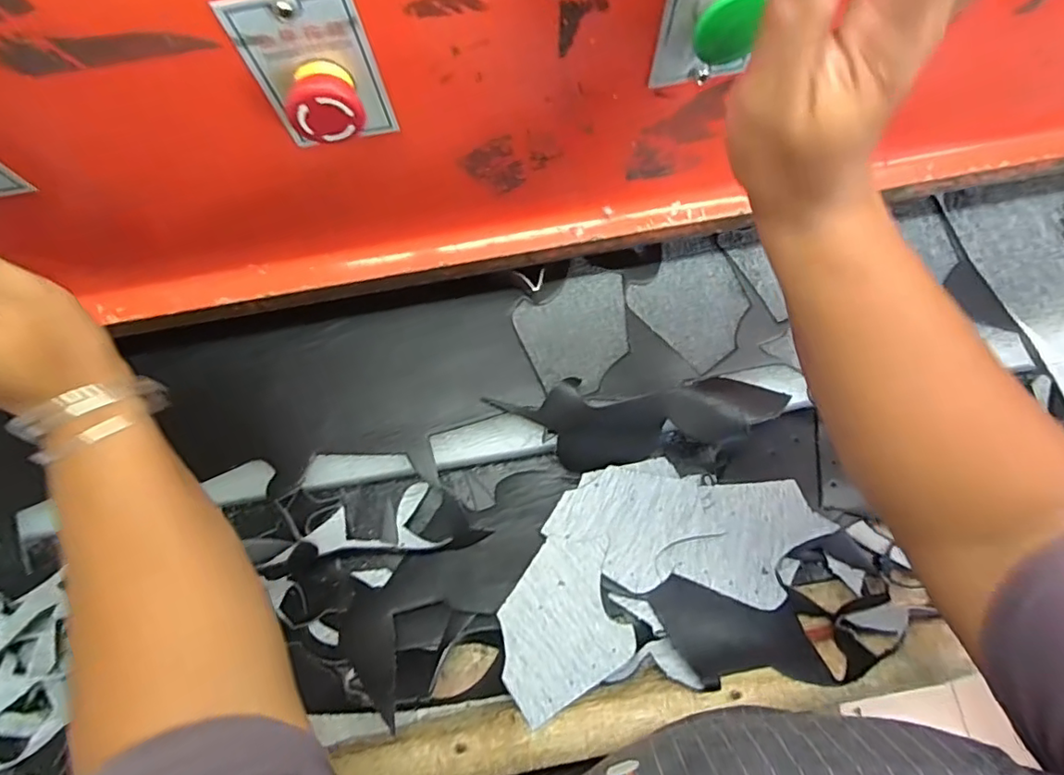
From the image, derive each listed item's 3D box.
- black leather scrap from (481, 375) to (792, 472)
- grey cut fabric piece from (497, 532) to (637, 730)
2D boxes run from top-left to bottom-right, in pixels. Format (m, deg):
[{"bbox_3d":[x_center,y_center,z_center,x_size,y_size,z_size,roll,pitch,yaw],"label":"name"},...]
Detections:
[{"bbox_3d":[0.090,0.034,0.485,0.241,0.063,0.067,-4,68,0],"label":"black leather scrap"},{"bbox_3d":[0.024,0.182,0.433,0.098,0.006,0.118,-13,63,-5],"label":"grey cut fabric piece"}]

